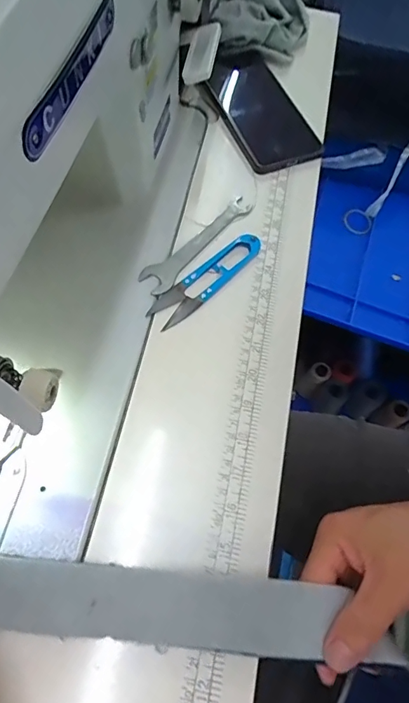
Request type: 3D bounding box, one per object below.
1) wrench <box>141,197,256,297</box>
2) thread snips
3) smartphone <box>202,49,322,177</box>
[{"bbox_3d":[-0.003,-0.097,0.400,0.027,0.004,0.129,41,70,15],"label":"wrench"},{"bbox_3d":[0.003,-0.064,0.383,0.116,0.008,0.028,-41,73,-19],"label":"thread snips"},{"bbox_3d":[0.055,-0.257,0.472,0.081,0.015,0.164,-20,68,-11],"label":"smartphone"}]

